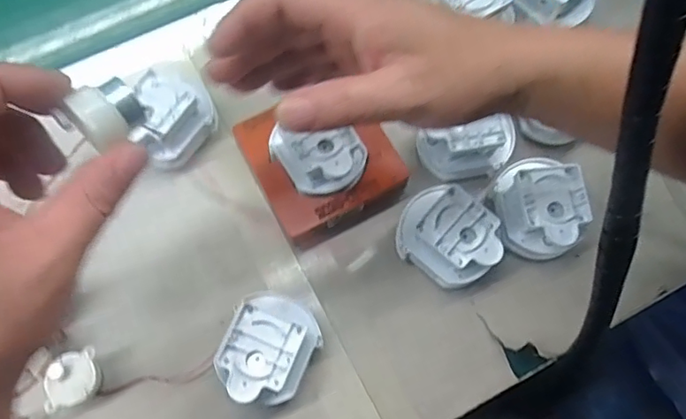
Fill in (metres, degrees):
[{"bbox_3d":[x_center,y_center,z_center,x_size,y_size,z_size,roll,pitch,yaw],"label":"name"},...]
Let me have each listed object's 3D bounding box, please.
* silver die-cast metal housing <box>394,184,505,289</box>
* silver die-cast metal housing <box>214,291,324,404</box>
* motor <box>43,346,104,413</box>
[{"bbox_3d":[0.072,0.020,0.391,0.071,0.049,0.054,42,76,14],"label":"silver die-cast metal housing"},{"bbox_3d":[-0.047,0.092,0.366,0.055,0.048,0.069,24,73,9],"label":"silver die-cast metal housing"},{"bbox_3d":[-0.177,0.113,0.367,0.030,0.027,0.034,-11,71,-3],"label":"motor"}]

